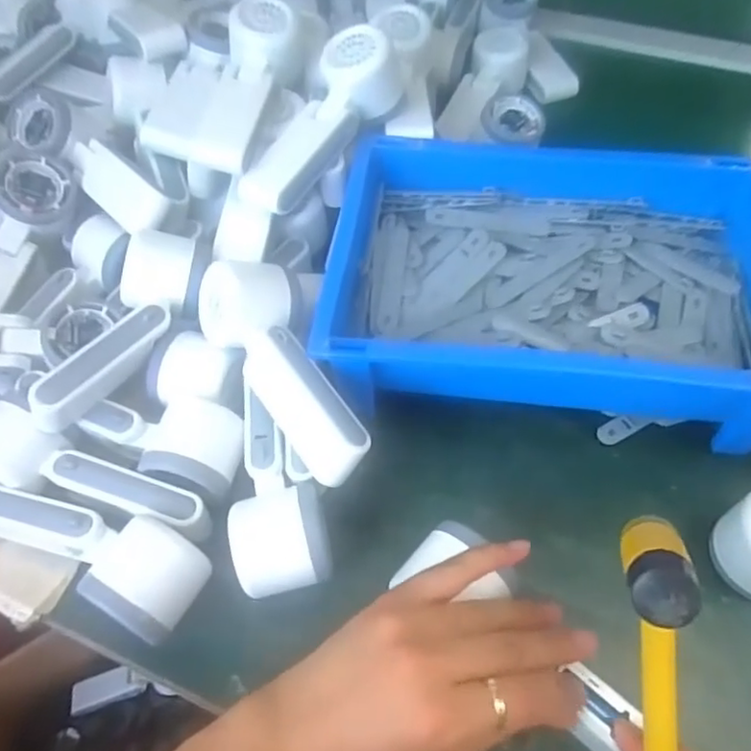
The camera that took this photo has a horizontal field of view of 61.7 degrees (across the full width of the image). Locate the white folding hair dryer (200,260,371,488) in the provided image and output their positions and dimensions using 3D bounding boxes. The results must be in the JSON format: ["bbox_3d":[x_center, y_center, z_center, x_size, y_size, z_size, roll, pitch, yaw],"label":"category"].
[{"bbox_3d":[-0.063,-0.006,0.394,0.067,0.050,0.157,-20,58,-11],"label":"white folding hair dryer"}]

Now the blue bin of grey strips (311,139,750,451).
[{"bbox_3d":[0.127,-0.069,0.466,0.303,0.088,0.226,5,56,6],"label":"blue bin of grey strips"}]

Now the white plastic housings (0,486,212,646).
[{"bbox_3d":[-0.182,0.100,0.390,0.164,0.047,0.055,23,60,17],"label":"white plastic housings"}]

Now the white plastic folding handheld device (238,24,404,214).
[{"bbox_3d":[-0.041,-0.192,0.481,0.059,0.044,0.163,32,82,21],"label":"white plastic folding handheld device"}]

